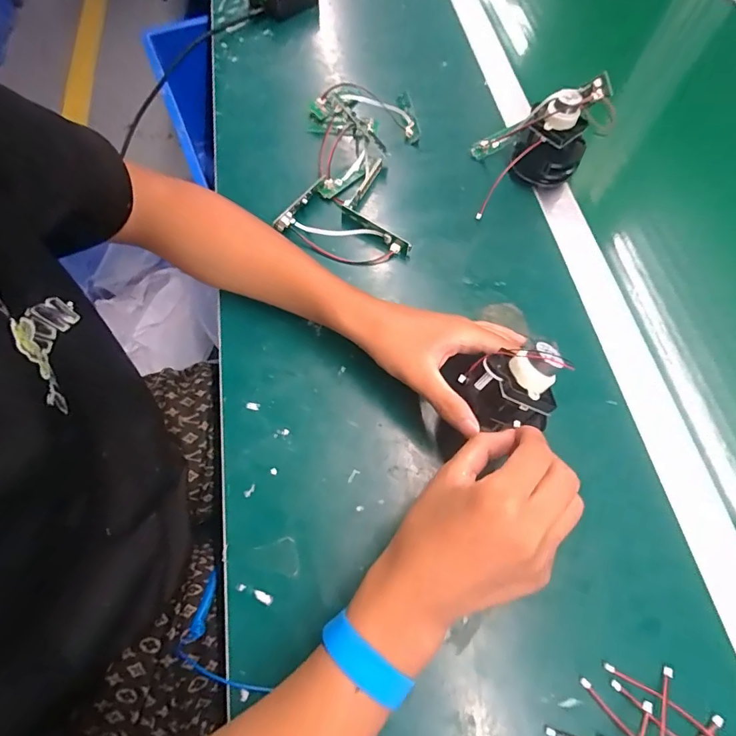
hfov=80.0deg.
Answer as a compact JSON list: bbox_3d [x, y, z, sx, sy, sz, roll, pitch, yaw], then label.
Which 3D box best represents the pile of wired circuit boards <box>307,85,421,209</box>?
[{"bbox_3d":[-0.003,-0.260,0.498,0.128,0.043,0.175,-3,64,-2],"label":"pile of wired circuit boards"}]

